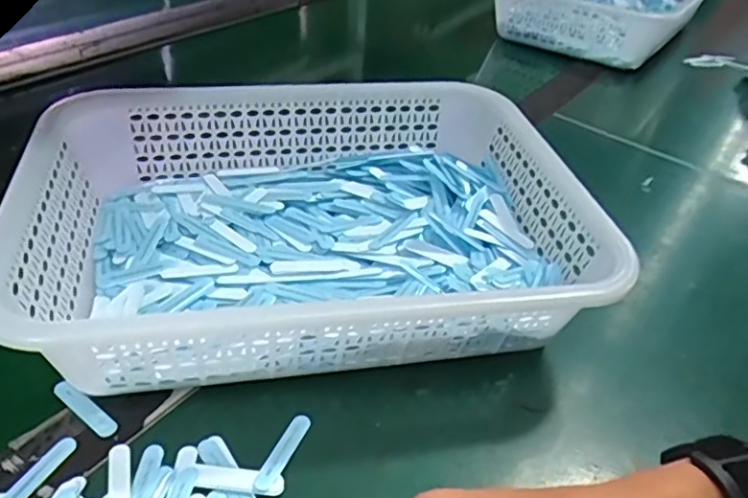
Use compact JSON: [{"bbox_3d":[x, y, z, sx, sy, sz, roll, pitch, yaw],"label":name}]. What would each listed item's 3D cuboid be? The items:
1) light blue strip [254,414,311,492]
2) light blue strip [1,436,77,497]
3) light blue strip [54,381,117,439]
[{"bbox_3d":[-0.049,0.109,0.321,0.011,0.004,0.049,18,40,14],"label":"light blue strip"},{"bbox_3d":[-0.170,0.114,0.298,0.011,0.004,0.050,20,41,16],"label":"light blue strip"},{"bbox_3d":[-0.160,0.088,0.331,0.048,0.004,0.010,28,44,24],"label":"light blue strip"}]

